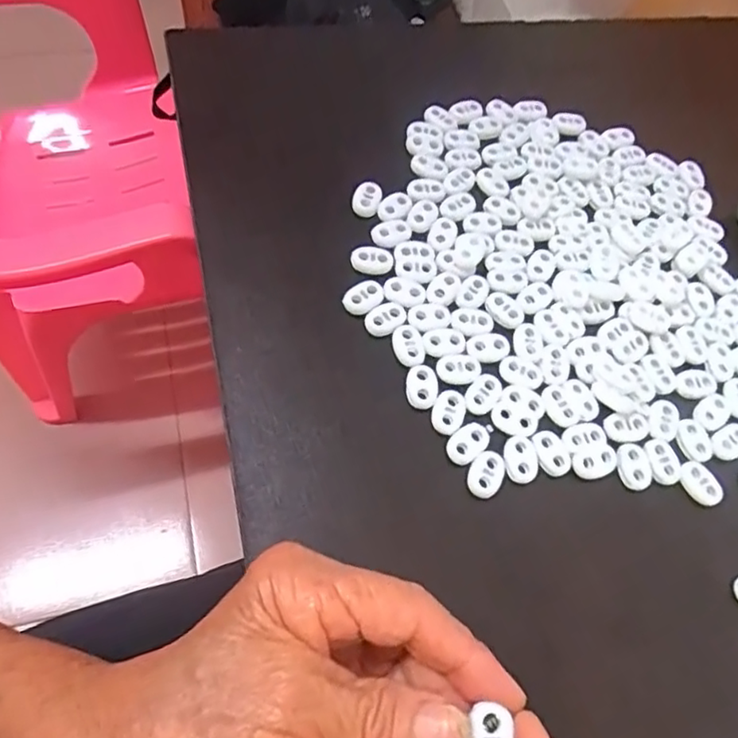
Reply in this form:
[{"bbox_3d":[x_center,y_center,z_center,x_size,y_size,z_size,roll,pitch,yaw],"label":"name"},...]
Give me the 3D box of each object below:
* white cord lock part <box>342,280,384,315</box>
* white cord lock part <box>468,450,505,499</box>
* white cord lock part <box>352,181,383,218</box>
[{"bbox_3d":[-0.002,-0.037,0.316,0.022,0.004,0.015,-35,74,-22],"label":"white cord lock part"},{"bbox_3d":[0.055,0.049,0.286,0.016,0.005,0.022,36,65,10],"label":"white cord lock part"},{"bbox_3d":[-0.001,-0.095,0.343,0.015,0.006,0.020,18,63,1],"label":"white cord lock part"}]

